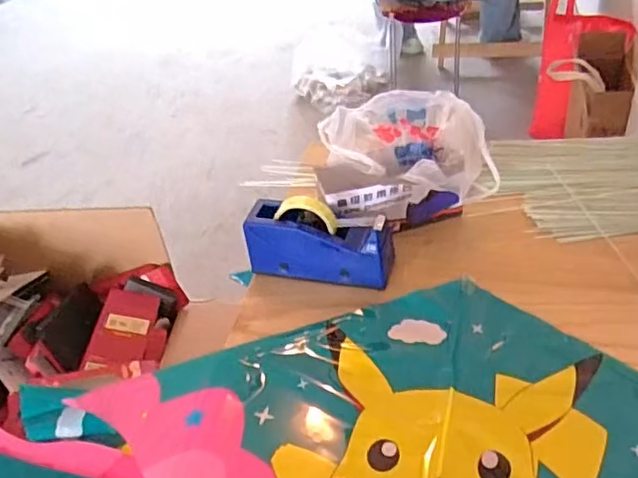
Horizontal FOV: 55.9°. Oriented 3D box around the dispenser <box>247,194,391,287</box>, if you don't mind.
[{"bbox_3d":[-0.001,0.006,0.867,0.208,0.117,0.065,4,40,15],"label":"dispenser"}]

